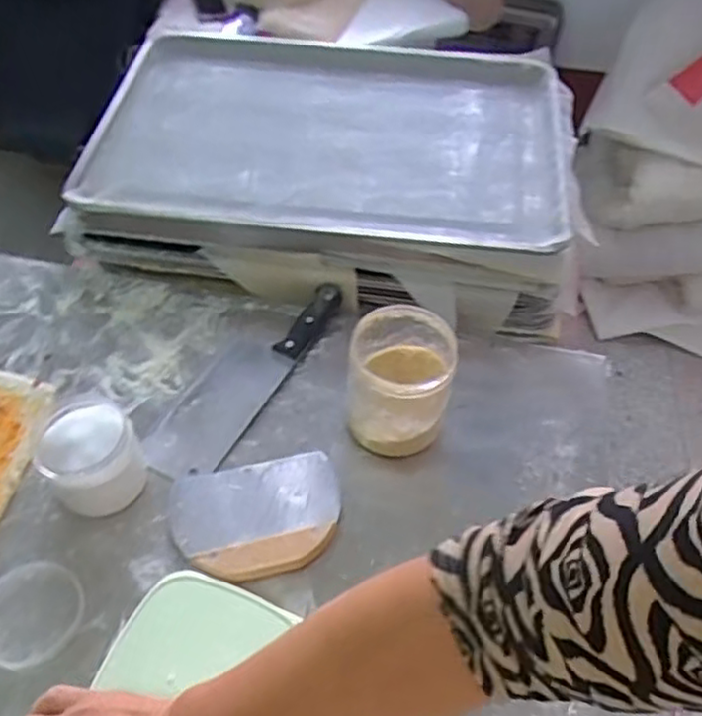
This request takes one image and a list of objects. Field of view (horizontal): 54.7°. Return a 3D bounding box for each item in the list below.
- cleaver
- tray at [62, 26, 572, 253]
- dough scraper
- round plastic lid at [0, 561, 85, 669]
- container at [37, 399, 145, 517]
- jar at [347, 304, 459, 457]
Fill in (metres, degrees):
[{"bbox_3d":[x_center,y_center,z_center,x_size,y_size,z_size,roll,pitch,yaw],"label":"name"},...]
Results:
[{"bbox_3d":[-0.109,0.013,0.730,0.079,0.021,0.279,27,56,19],"label":"cleaver"},{"bbox_3d":[-0.023,-0.306,0.906,0.604,0.030,0.416,7,52,4],"label":"tray"},{"bbox_3d":[-0.085,0.143,0.624,0.153,0.021,0.114,-10,53,-9],"label":"dough scraper"},{"bbox_3d":[-0.268,0.212,0.566,0.083,0.010,0.081,1,52,-1],"label":"round plastic lid"},{"bbox_3d":[-0.234,0.091,0.620,0.078,0.077,0.083,1,52,-1],"label":"container"},{"bbox_3d":[0.046,0.024,0.654,0.091,0.117,0.097,1,52,-1],"label":"jar"}]

